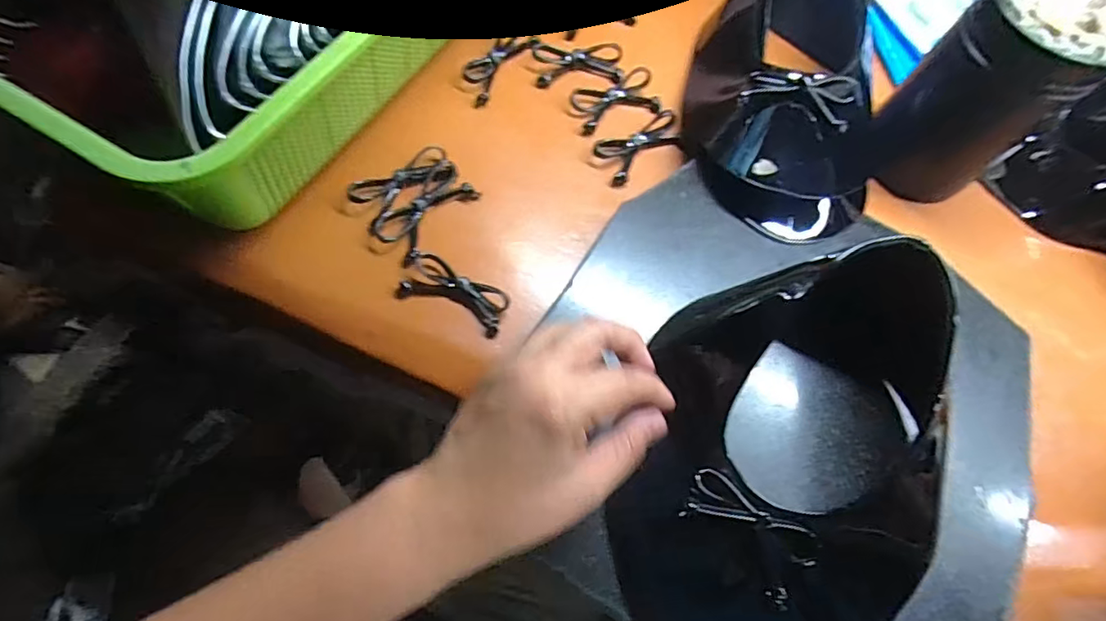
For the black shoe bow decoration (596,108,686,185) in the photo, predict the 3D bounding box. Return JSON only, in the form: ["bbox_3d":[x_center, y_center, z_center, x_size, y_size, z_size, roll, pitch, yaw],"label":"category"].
[{"bbox_3d":[0.070,-0.128,0.436,0.072,0.015,0.036,-27,72,-17],"label":"black shoe bow decoration"}]

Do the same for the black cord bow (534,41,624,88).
[{"bbox_3d":[0.022,-0.206,0.466,0.073,0.016,0.035,-2,66,-7],"label":"black cord bow"}]

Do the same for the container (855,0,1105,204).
[{"bbox_3d":[0.306,-0.158,0.388,0.077,0.132,0.089,-37,75,-20],"label":"container"}]

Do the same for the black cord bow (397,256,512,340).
[{"bbox_3d":[-0.066,-0.010,0.372,0.071,0.010,0.034,29,66,7],"label":"black cord bow"}]

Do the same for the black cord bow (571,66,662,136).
[{"bbox_3d":[0.051,-0.173,0.454,0.070,0.017,0.040,-17,69,-13],"label":"black cord bow"}]

